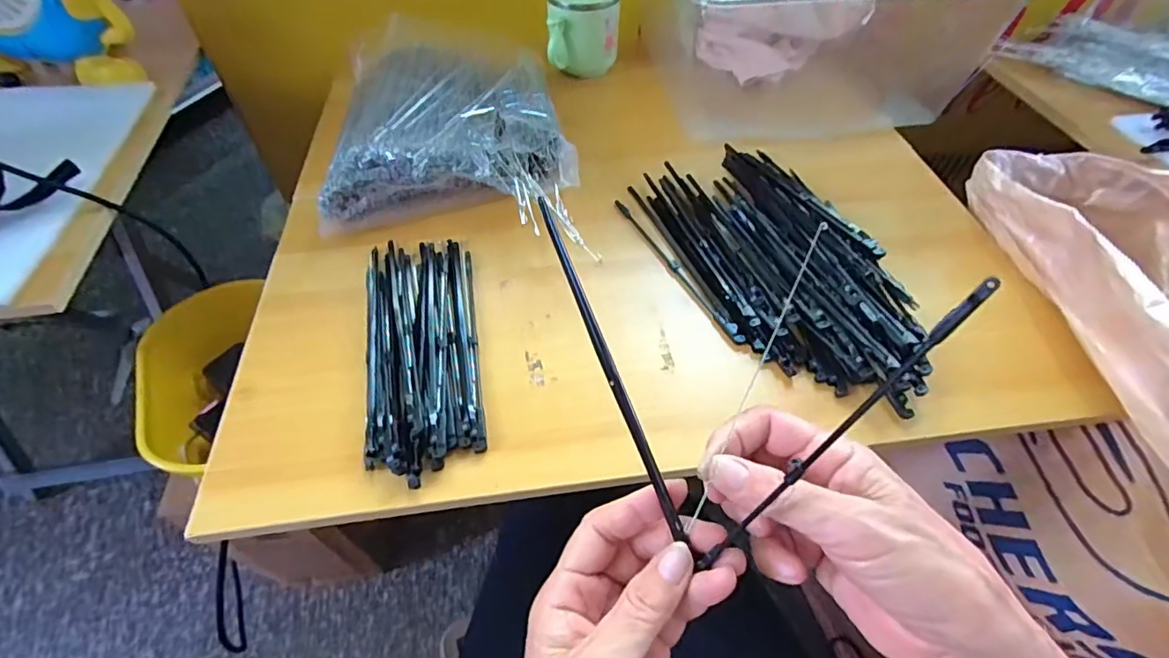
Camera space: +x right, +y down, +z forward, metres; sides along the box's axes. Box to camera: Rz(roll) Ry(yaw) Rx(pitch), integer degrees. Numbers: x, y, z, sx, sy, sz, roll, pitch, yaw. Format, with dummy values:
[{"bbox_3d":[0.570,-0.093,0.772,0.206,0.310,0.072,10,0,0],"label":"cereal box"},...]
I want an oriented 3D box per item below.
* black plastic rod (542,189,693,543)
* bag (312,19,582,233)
[{"bbox_3d":[0.012,0.017,0.243,0.006,0.004,0.163,-22,89,-18],"label":"black plastic rod"},{"bbox_3d":[-0.116,-0.194,0.491,0.209,0.061,0.274,-1,52,-2],"label":"bag"}]

